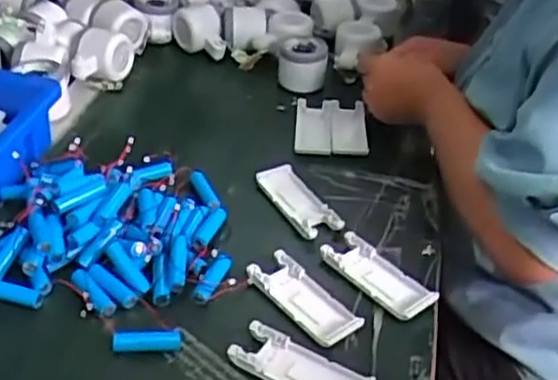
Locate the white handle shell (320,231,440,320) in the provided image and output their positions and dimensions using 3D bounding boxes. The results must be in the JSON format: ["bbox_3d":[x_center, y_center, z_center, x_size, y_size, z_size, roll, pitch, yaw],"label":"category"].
[{"bbox_3d":[0.084,0.069,0.587,0.041,0.013,0.096,-27,46,-33],"label":"white handle shell"}]

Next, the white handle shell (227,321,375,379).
[{"bbox_3d":[0.016,0.130,0.512,0.102,0.009,0.040,22,41,23],"label":"white handle shell"}]

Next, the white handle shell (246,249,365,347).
[{"bbox_3d":[0.020,0.085,0.565,0.040,0.011,0.097,-26,46,-33],"label":"white handle shell"}]

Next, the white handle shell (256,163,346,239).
[{"bbox_3d":[0.019,0.008,0.658,0.038,0.017,0.094,-19,42,-26],"label":"white handle shell"}]

